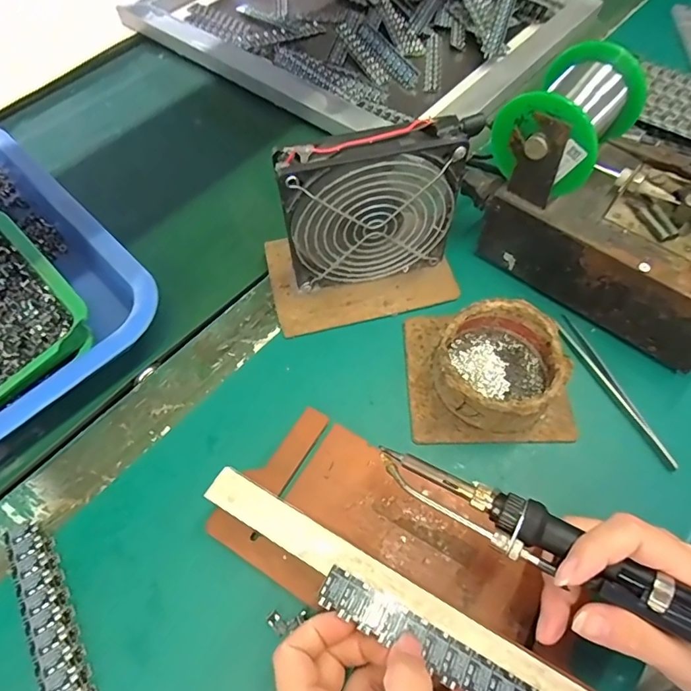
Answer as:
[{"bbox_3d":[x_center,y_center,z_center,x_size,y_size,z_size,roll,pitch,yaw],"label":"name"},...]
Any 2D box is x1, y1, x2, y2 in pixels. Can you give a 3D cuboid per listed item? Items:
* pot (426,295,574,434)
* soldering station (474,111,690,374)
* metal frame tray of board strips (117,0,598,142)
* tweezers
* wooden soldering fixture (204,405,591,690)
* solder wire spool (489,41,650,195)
[{"bbox_3d":[0.103,0.014,0.324,0.079,0.040,0.083,-1,61,2],"label":"pot"},{"bbox_3d":[0.199,-0.082,0.333,0.177,0.106,0.084,37,69,20],"label":"soldering station"},{"bbox_3d":[0.006,-0.411,0.581,0.469,0.032,0.359,36,67,20],"label":"metal frame tray of board strips"},{"bbox_3d":[0.187,0.030,0.334,0.014,0.004,0.123,-19,62,-8],"label":"tweezers"},{"bbox_3d":[0.032,0.119,0.264,0.211,0.044,0.097,28,66,18],"label":"wooden soldering fixture"},{"bbox_3d":[0.149,-0.150,0.320,0.069,0.075,0.084,35,66,20],"label":"solder wire spool"}]

